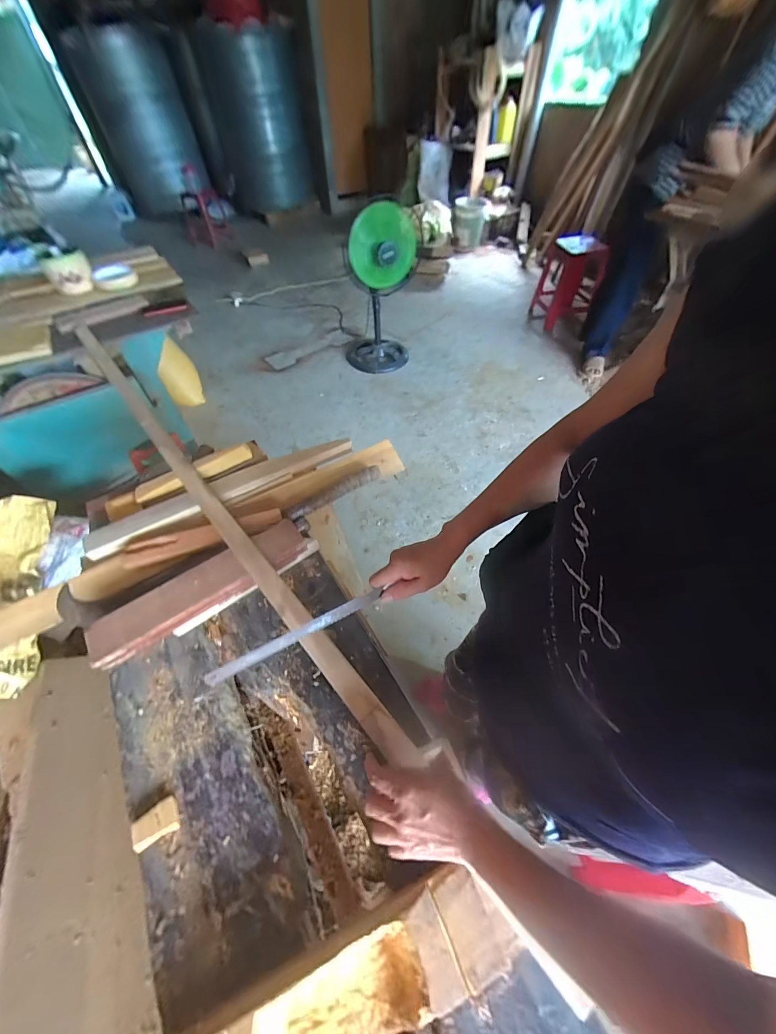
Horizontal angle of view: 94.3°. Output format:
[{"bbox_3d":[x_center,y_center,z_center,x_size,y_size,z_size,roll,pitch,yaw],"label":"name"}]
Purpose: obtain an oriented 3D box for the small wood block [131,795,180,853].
[{"bbox_3d":[-0.304,0.401,0.470,0.054,0.009,0.039,-28,56,-17],"label":"small wood block"}]

